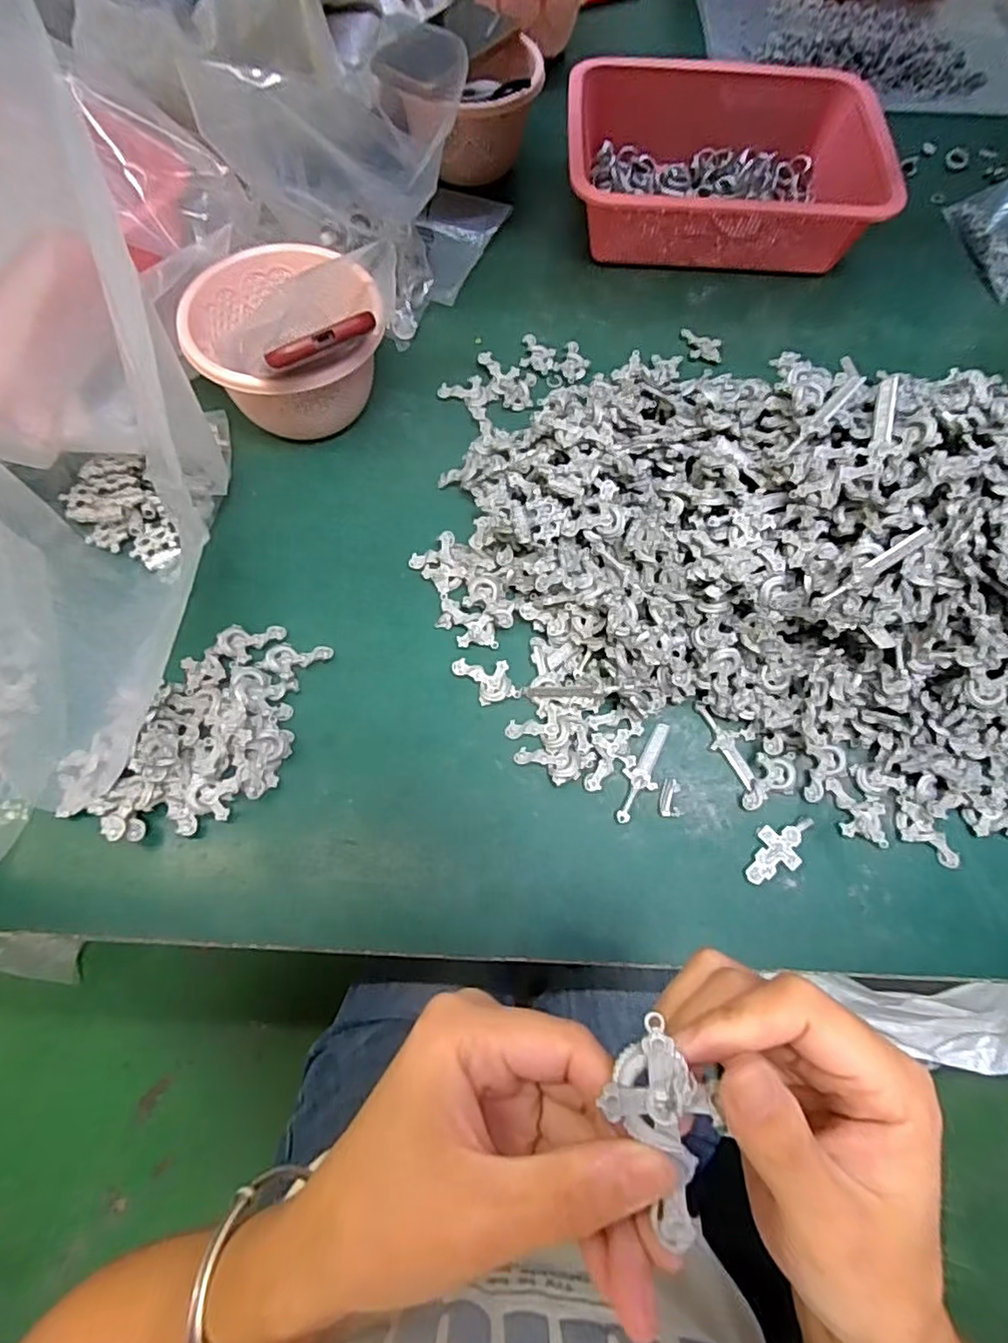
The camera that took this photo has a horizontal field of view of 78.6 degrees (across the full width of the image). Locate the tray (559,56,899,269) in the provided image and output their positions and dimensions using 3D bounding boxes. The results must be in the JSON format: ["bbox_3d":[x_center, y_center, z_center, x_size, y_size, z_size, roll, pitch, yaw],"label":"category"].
[{"bbox_3d":[0.210,-0.509,0.622,0.293,0.081,0.207,1,66,-1],"label":"tray"}]

